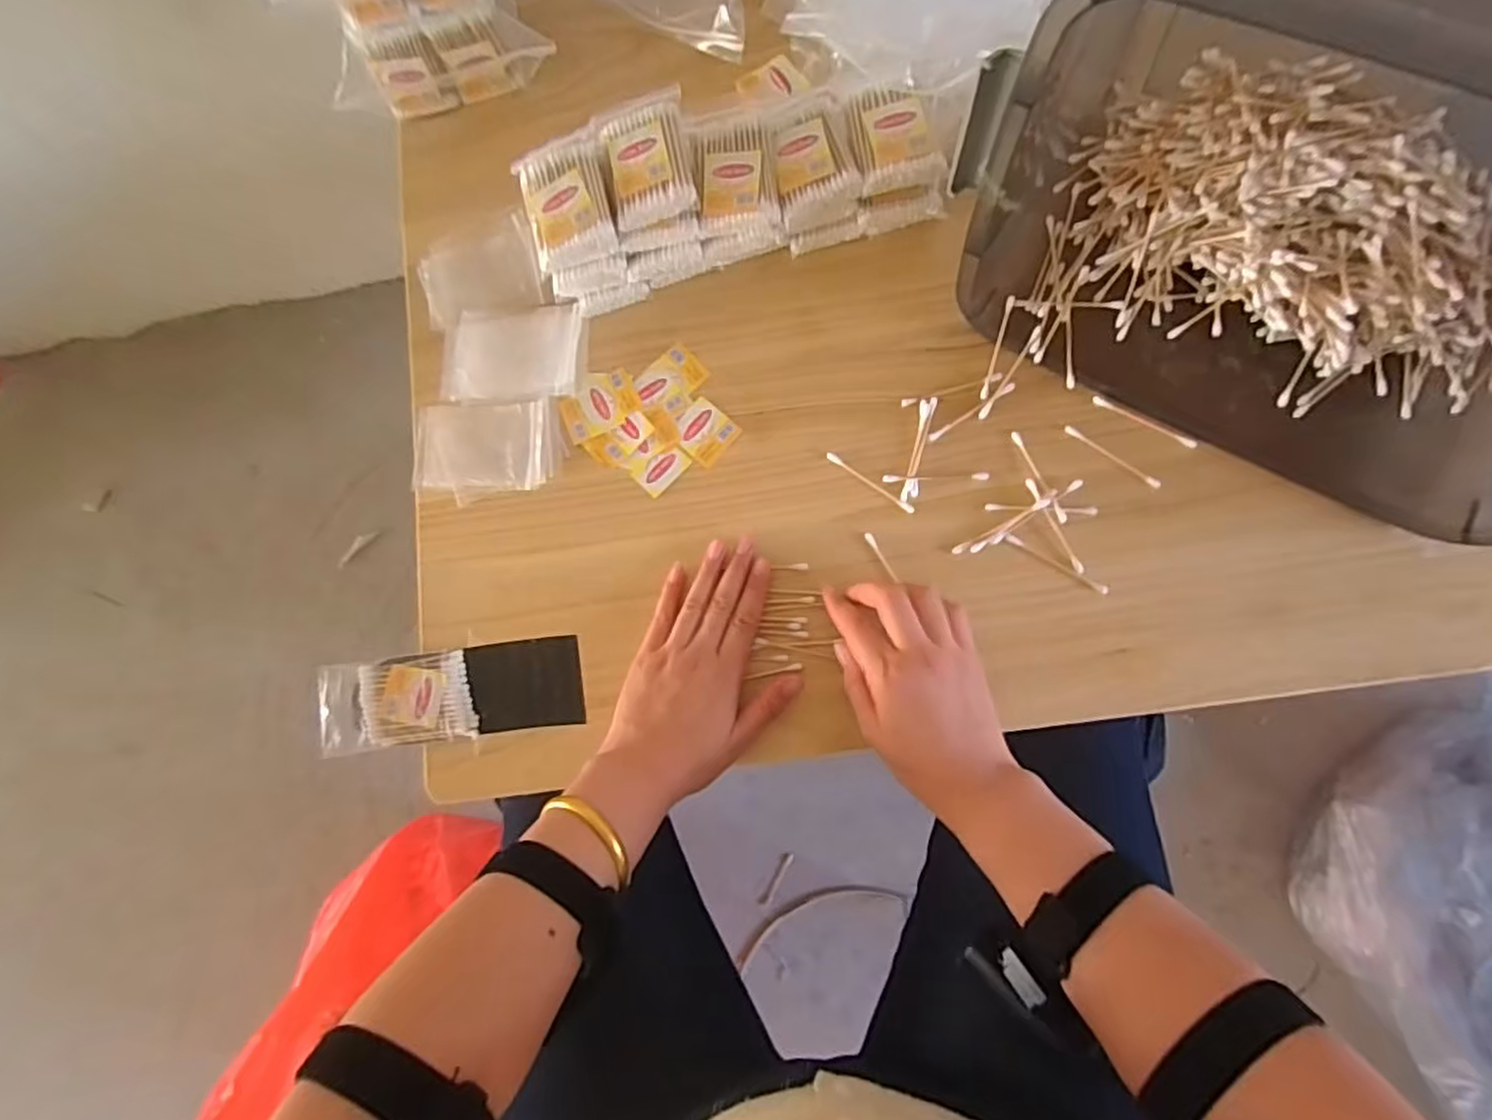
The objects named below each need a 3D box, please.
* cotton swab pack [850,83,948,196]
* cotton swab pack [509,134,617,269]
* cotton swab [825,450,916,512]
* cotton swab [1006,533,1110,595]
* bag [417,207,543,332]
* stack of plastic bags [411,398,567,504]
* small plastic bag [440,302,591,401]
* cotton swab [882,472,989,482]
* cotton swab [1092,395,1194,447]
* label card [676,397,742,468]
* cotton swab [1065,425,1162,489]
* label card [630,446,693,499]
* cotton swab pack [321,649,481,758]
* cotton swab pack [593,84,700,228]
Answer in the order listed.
[{"bbox_3d":[0.103,-0.290,0.489,0.056,0.016,0.070,-10,78,4],"label":"cotton swab pack"},{"bbox_3d":[-0.122,-0.248,0.492,0.059,0.021,0.082,-13,78,3],"label":"cotton swab pack"},{"bbox_3d":[0.087,-0.055,0.500,0.072,0.004,0.006,36,85,12],"label":"cotton swab"},{"bbox_3d":[0.212,0.003,0.485,0.074,0.004,0.006,32,84,11],"label":"cotton swab"},{"bbox_3d":[-0.213,-0.233,0.574,0.098,0.014,0.078,-13,82,6],"label":"bag"},{"bbox_3d":[-0.197,-0.084,0.541,0.118,0.004,0.074,-1,79,6],"label":"stack of plastic bags"},{"bbox_3d":[-0.178,-0.158,0.545,0.113,0.007,0.073,0,79,6],"label":"small plastic bag"},{"bbox_3d":[0.131,-0.057,0.493,0.071,0.004,0.005,-1,79,6],"label":"cotton swab"},{"bbox_3d":[0.274,-0.095,0.491,0.072,0.007,0.009,30,83,11],"label":"cotton swab"},{"bbox_3d":[-0.031,-0.095,0.530,0.041,0.004,0.039,42,86,12],"label":"label card"},{"bbox_3d":[0.252,-0.071,0.490,0.072,0.005,0.007,37,85,12],"label":"cotton swab"},{"bbox_3d":[-0.062,-0.068,0.530,0.039,0.004,0.026,-43,78,-3],"label":"label card"},{"bbox_3d":[-0.249,0.101,0.510,0.108,0.019,0.063,-8,78,5],"label":"cotton swab pack"},{"bbox_3d":[-0.067,-0.276,0.487,0.058,0.020,0.086,-11,78,4],"label":"cotton swab pack"}]

